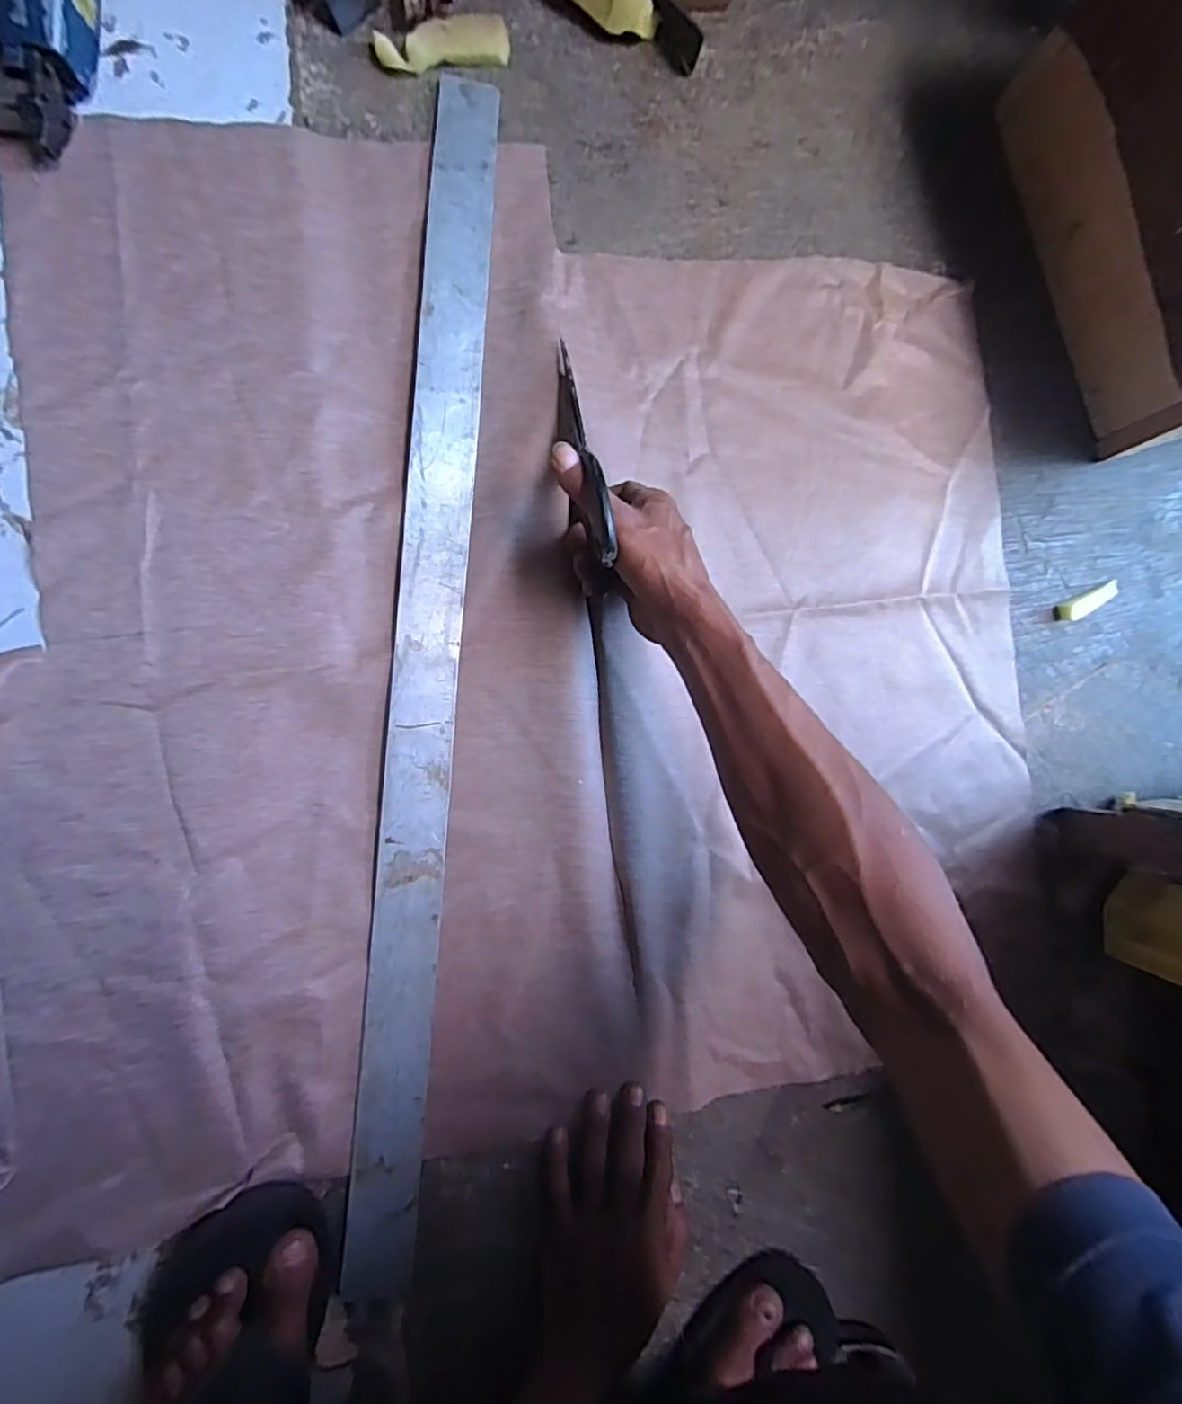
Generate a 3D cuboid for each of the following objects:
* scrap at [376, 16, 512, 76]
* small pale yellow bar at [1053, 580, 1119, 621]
[{"bbox_3d":[-0.116,-0.516,0.491,0.102,0.012,0.033,-12,91,-10],"label":"scrap"},{"bbox_3d":[0.447,-0.091,0.561,0.066,0.014,0.017,-25,93,-9],"label":"small pale yellow bar"}]

